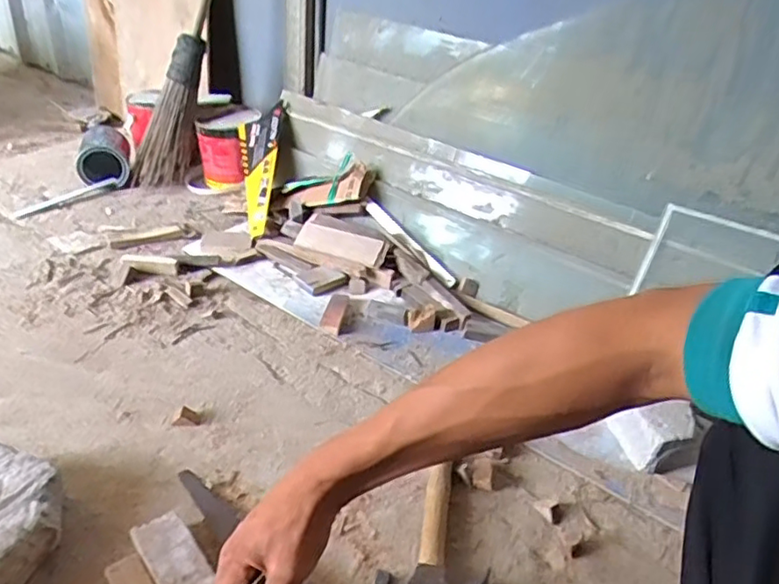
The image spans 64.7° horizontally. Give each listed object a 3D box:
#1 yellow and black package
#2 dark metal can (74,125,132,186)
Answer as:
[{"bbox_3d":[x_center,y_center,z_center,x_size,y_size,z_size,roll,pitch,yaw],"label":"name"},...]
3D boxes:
[{"bbox_3d":[-0.287,-0.256,1.316,0.104,0.031,0.338,-7,65,23],"label":"yellow and black package"},{"bbox_3d":[-0.669,-0.313,1.440,0.115,0.111,0.135,-7,35,-20],"label":"dark metal can"}]

